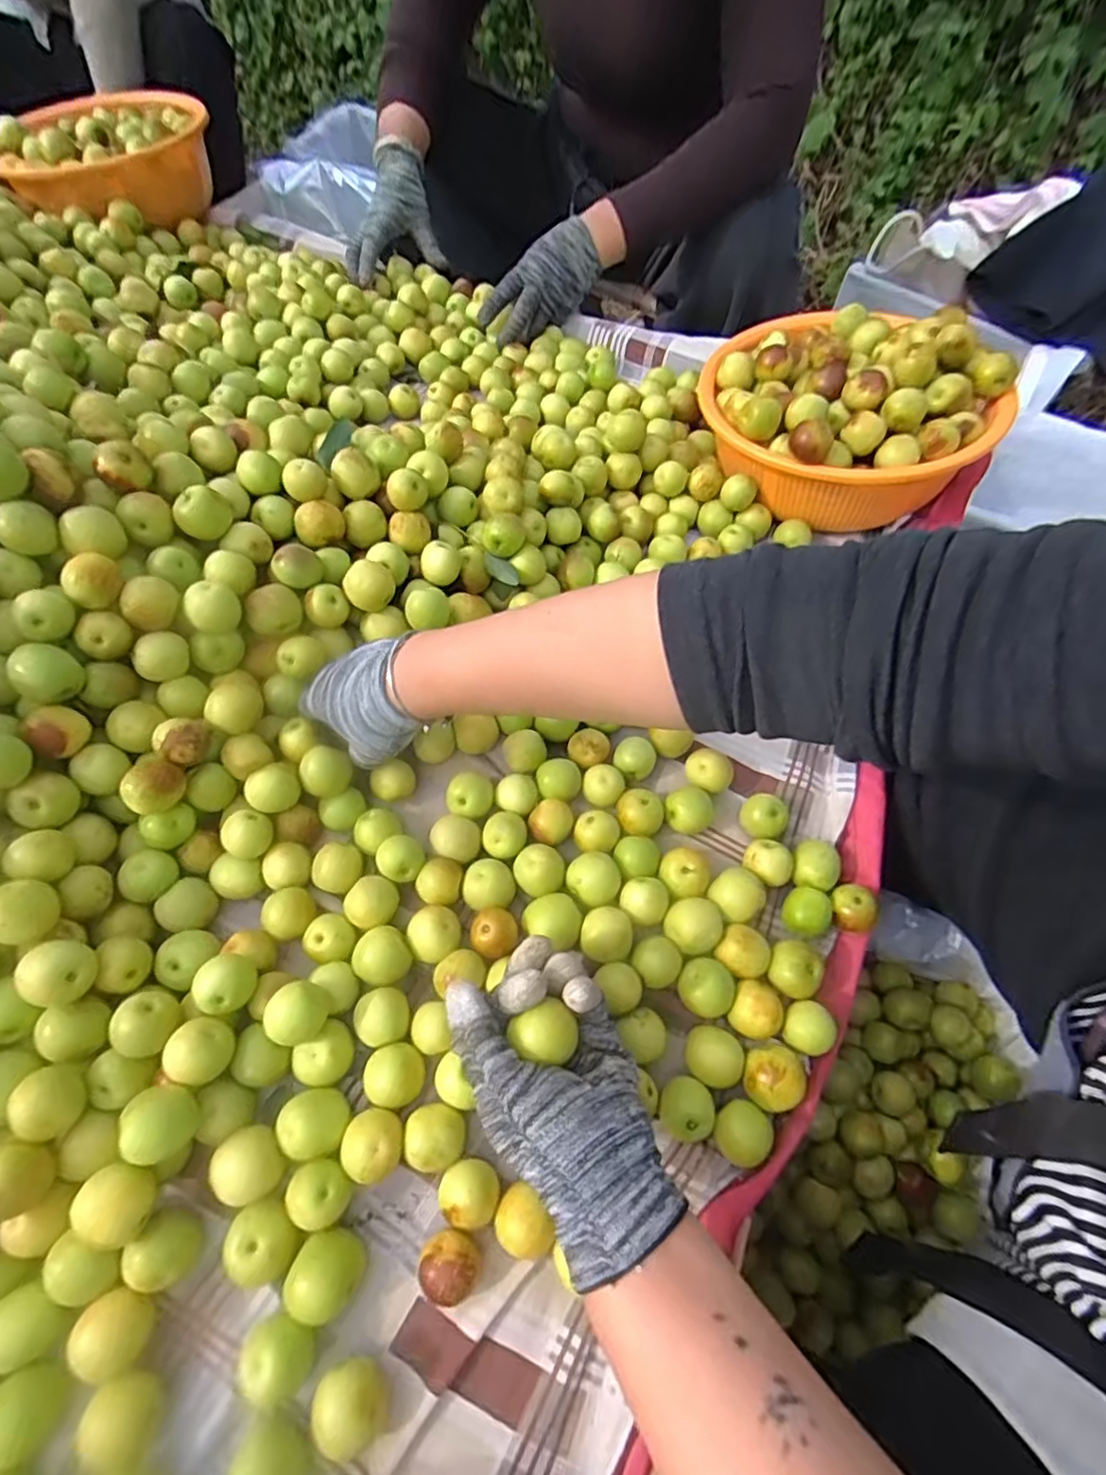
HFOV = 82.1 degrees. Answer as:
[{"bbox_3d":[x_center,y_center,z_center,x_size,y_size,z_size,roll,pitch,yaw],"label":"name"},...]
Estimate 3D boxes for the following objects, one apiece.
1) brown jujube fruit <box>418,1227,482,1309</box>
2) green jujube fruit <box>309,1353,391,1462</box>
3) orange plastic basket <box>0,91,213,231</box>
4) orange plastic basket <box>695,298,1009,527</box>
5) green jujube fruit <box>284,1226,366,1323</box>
[{"bbox_3d":[-0.051,0.263,0.317,0.029,0.020,0.028,1,59,-2],"label":"brown jujube fruit"},{"bbox_3d":[-0.092,0.305,0.290,0.029,0.027,0.032,-18,61,-13],"label":"green jujube fruit"},{"bbox_3d":[-0.544,-0.734,0.807,0.207,0.079,0.232,-4,59,-5],"label":"orange plastic basket"},{"bbox_3d":[0.264,-0.305,0.586,0.252,0.108,0.240,1,59,-2],"label":"orange plastic basket"},{"bbox_3d":[-0.111,0.265,0.314,0.031,0.026,0.035,16,59,7],"label":"green jujube fruit"}]

